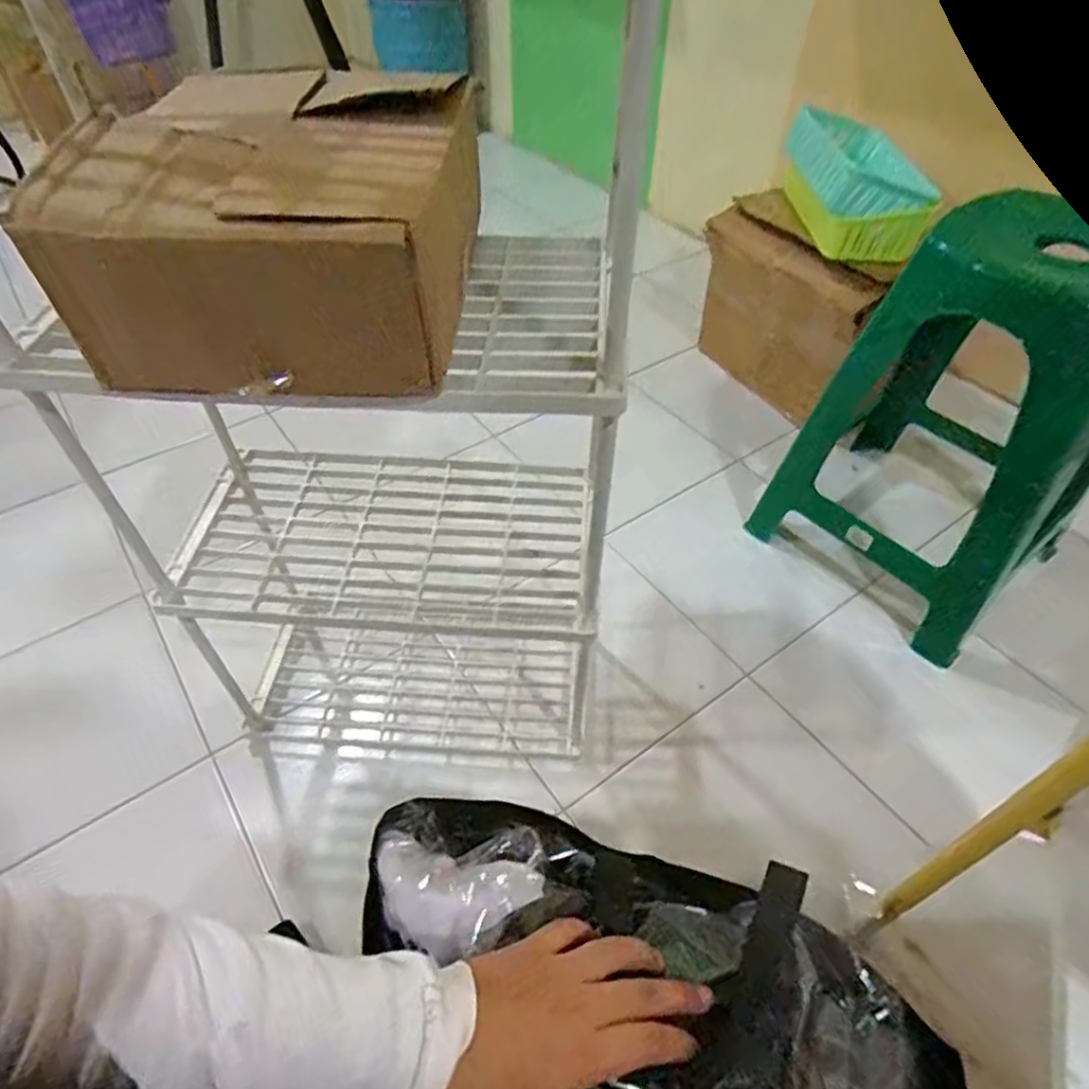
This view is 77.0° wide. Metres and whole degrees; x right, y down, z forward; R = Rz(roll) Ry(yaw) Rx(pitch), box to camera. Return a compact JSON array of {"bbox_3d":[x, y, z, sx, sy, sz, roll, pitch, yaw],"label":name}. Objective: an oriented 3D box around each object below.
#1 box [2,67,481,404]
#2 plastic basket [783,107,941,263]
[{"bbox_3d":[-0.158,-0.189,0.426,0.206,0.124,0.190,3,49,3],"label":"box"},{"bbox_3d":[0.472,-0.556,1.050,0.144,0.108,0.285,3,49,3],"label":"plastic basket"}]

